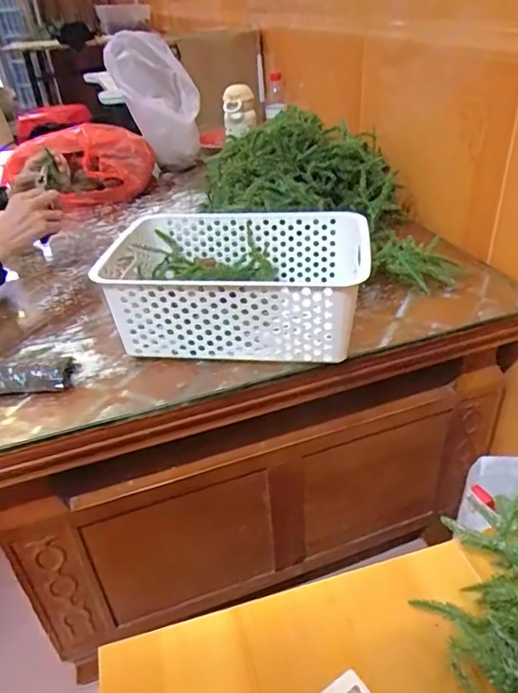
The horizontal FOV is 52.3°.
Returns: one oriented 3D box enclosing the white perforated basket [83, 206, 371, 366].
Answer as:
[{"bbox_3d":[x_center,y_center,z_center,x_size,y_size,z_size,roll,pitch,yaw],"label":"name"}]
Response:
[{"bbox_3d":[-0.028,-0.077,0.668,0.301,0.114,0.212,2,34,10],"label":"white perforated basket"}]

